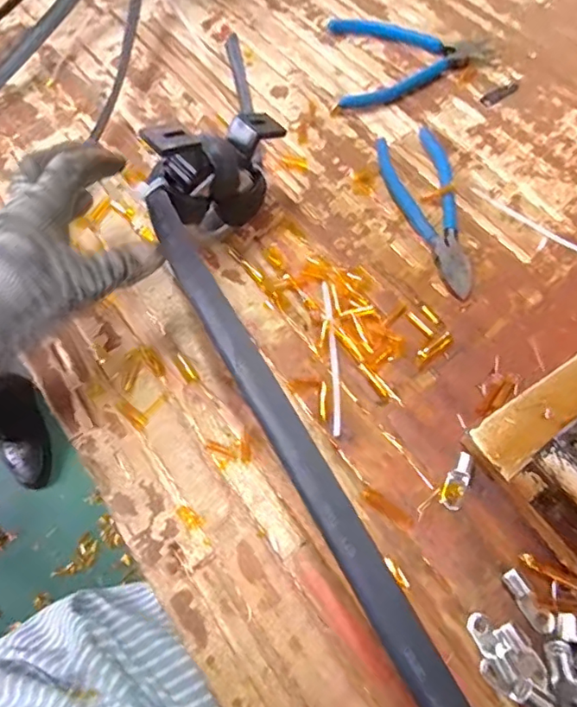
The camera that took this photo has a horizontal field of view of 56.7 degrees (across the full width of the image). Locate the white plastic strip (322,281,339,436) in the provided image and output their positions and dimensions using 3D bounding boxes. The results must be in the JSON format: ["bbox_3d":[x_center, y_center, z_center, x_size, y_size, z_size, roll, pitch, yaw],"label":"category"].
[{"bbox_3d":[0.028,0.000,0.346,0.005,0.004,0.109,-3,64,2],"label":"white plastic strip"}]

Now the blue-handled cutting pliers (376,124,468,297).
[{"bbox_3d":[0.104,-0.110,0.394,0.050,0.010,0.158,-8,64,-1],"label":"blue-handled cutting pliers"}]

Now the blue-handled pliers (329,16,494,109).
[{"bbox_3d":[0.108,-0.268,0.473,0.133,0.009,0.124,-5,64,1],"label":"blue-handled pliers"}]

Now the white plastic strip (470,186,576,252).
[{"bbox_3d":[0.179,-0.092,0.385,0.110,0.006,0.008,37,71,19],"label":"white plastic strip"}]

